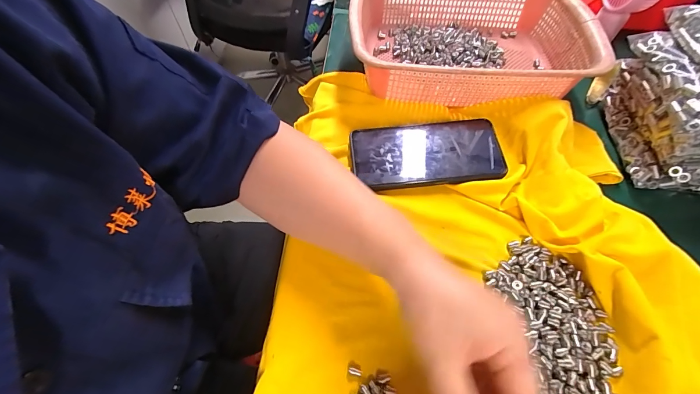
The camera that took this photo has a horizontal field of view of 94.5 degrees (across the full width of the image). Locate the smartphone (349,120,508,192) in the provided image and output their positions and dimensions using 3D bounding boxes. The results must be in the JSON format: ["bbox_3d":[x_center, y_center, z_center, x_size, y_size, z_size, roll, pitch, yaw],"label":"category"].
[{"bbox_3d":[0.084,-0.048,0.353,0.161,0.011,0.077,-3,57,-3],"label":"smartphone"}]

